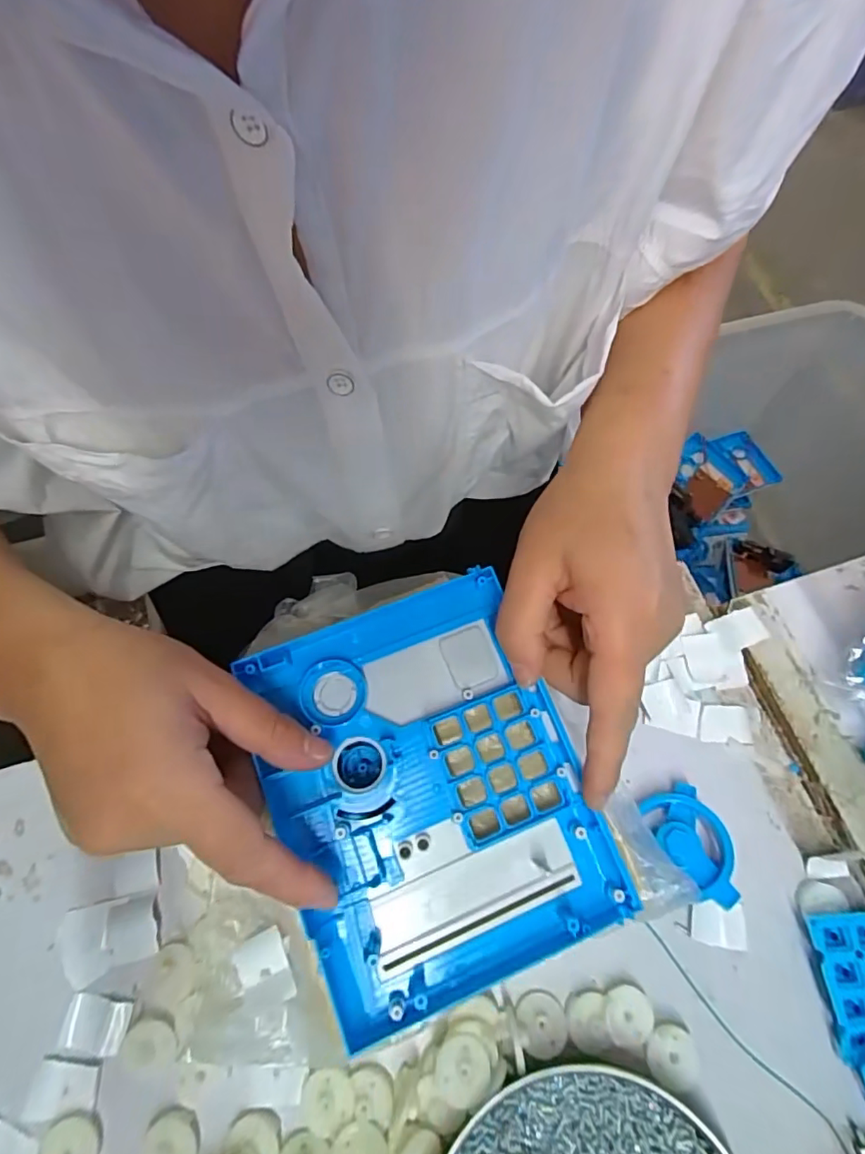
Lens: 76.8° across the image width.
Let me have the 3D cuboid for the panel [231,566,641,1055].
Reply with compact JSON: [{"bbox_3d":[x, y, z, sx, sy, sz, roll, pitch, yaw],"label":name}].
[{"bbox_3d":[-0.004,0.091,0.247,0.129,0.029,0.164,-22,70,-9],"label":"panel"}]

